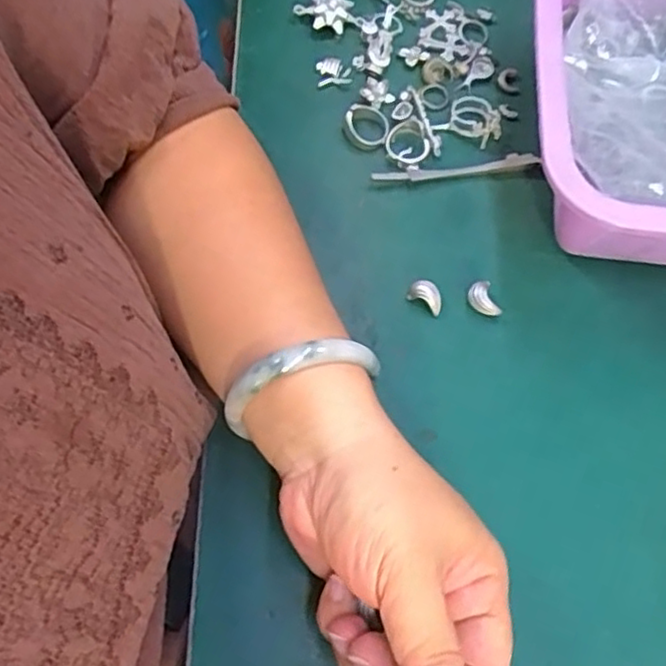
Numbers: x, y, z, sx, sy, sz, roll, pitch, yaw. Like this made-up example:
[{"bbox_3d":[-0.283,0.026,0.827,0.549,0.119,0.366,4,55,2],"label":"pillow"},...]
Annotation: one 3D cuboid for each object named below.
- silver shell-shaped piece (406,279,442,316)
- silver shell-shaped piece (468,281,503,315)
[{"bbox_3d":[0.049,-0.020,0.349,0.019,0.012,0.011,28,69,11],"label":"silver shell-shaped piece"},{"bbox_3d":[0.080,-0.017,0.351,0.012,0.011,0.019,-24,70,-11],"label":"silver shell-shaped piece"}]

